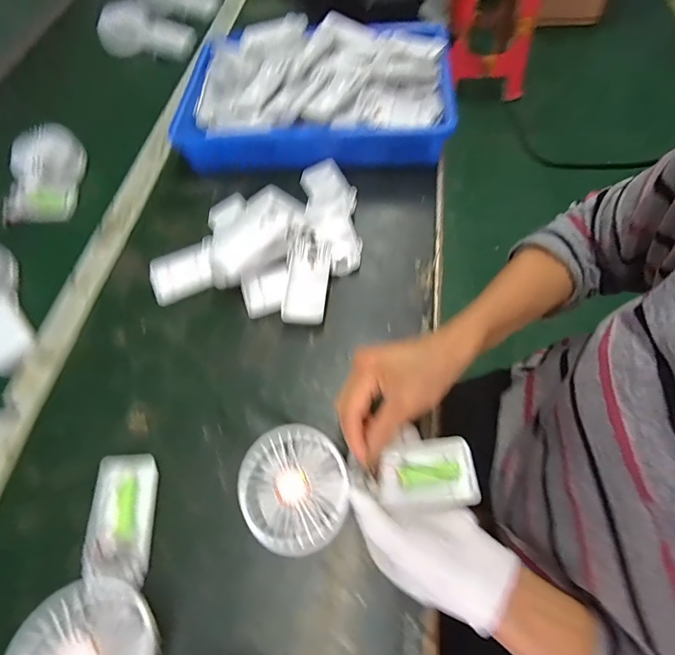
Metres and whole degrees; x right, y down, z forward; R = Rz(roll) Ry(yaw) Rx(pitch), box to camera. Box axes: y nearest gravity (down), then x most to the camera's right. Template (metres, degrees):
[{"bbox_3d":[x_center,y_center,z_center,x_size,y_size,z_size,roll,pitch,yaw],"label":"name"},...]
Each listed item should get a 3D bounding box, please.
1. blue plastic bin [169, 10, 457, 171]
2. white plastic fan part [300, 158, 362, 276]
[{"bbox_3d":[-0.032,-0.339,0.543,0.355,0.071,0.242,2,61,4],"label":"blue plastic bin"},{"bbox_3d":[-0.009,-0.139,0.486,0.064,0.032,0.168,-5,61,0],"label":"white plastic fan part"}]

